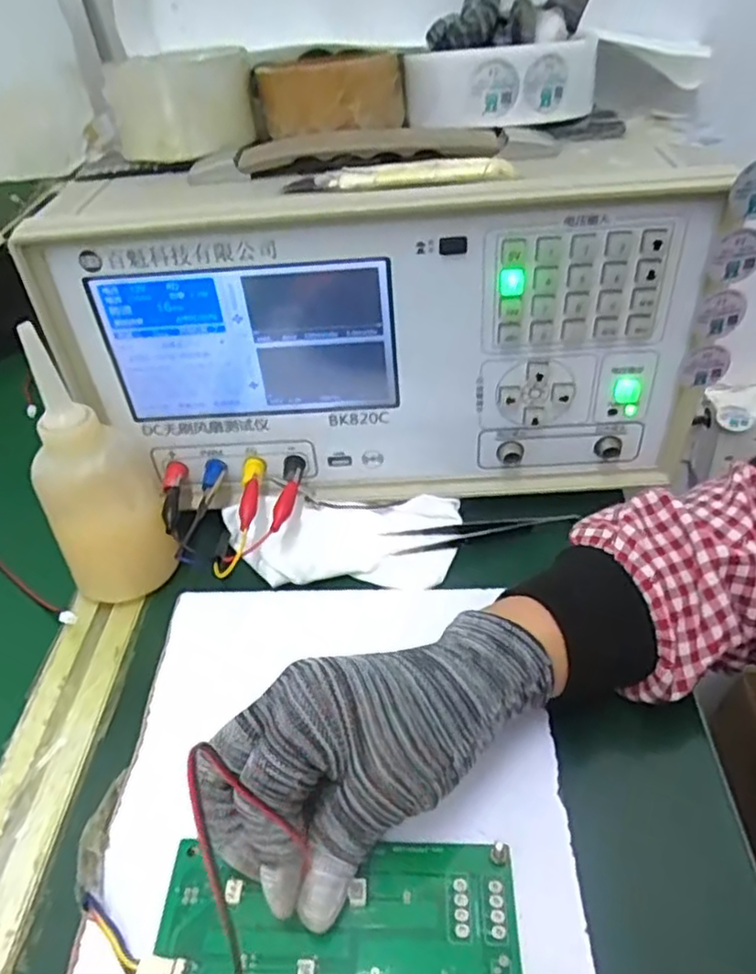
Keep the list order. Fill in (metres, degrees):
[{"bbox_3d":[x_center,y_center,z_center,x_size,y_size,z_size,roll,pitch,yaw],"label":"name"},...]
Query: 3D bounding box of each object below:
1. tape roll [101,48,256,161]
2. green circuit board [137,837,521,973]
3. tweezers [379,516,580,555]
[{"bbox_3d":[-0.112,-0.223,0.389,0.078,0.044,0.076,-13,42,-5],"label":"tape roll"},{"bbox_3d":[-0.016,0.168,0.254,0.134,0.006,0.065,-3,42,1],"label":"green circuit board"},{"bbox_3d":[0.063,0.025,0.413,0.114,0.005,0.018,-11,41,-4],"label":"tweezers"}]

